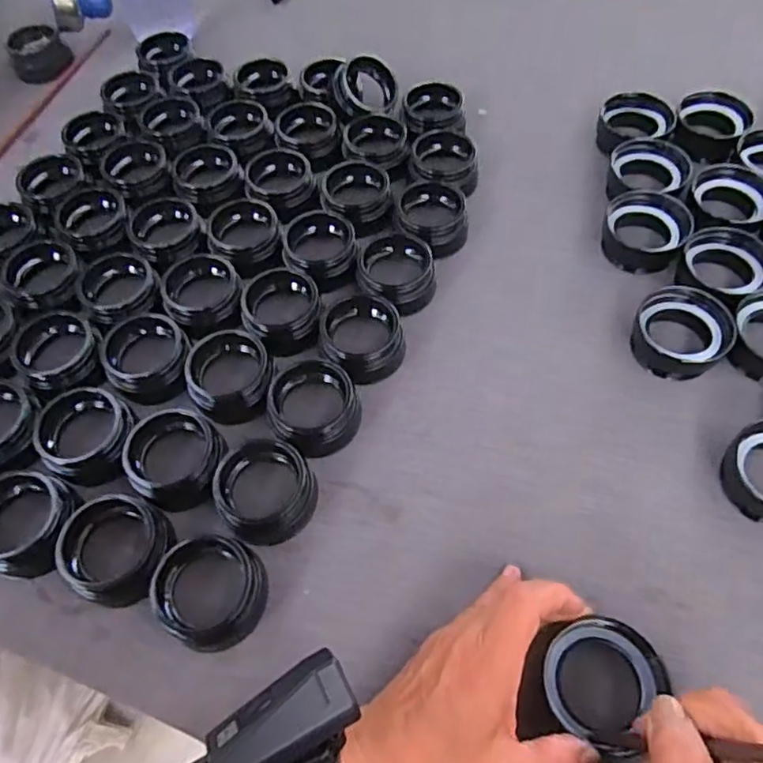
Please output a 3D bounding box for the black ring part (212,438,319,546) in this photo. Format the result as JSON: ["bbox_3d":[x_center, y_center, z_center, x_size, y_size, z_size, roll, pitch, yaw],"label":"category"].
[{"bbox_3d":[-0.080,0.068,0.397,0.065,0.032,0.061,-1,58,1],"label":"black ring part"}]

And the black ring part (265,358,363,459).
[{"bbox_3d":[-0.050,0.017,0.426,0.063,0.032,0.056,8,59,7],"label":"black ring part"}]

